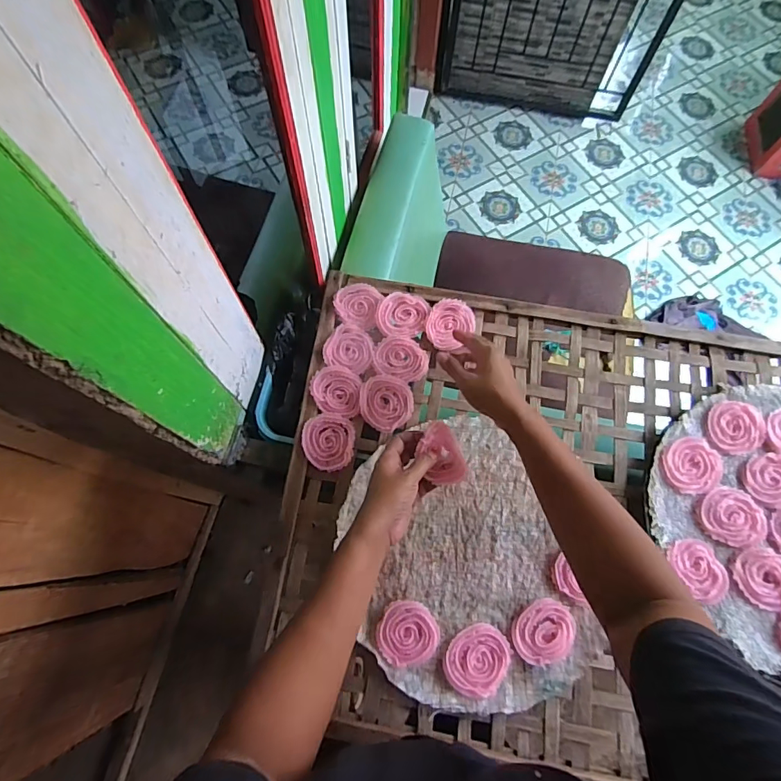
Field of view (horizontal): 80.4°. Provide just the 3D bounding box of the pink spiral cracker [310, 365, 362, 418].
[{"bbox_3d":[-0.078,0.000,0.665,0.070,0.010,0.071,7,72,1],"label":"pink spiral cracker"}]

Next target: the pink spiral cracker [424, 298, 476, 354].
[{"bbox_3d":[0.092,-0.100,0.707,0.071,0.010,0.084,9,72,2],"label":"pink spiral cracker"}]

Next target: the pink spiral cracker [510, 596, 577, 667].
[{"bbox_3d":[0.195,0.306,0.583,0.081,0.004,0.071,-28,75,-10],"label":"pink spiral cracker"}]

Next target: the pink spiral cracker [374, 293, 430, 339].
[{"bbox_3d":[0.019,-0.115,0.700,0.079,0.011,0.069,1,72,-1],"label":"pink spiral cracker"}]

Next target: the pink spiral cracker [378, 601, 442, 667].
[{"bbox_3d":[0.022,0.306,0.583,0.076,0.006,0.072,-2,72,-2],"label":"pink spiral cracker"}]

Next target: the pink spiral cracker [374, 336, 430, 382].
[{"bbox_3d":[0.016,-0.049,0.685,0.078,0.005,0.062,14,72,3],"label":"pink spiral cracker"}]

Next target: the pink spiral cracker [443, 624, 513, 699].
[{"bbox_3d":[0.108,0.334,0.574,0.072,0.006,0.083,31,74,8],"label":"pink spiral cracker"}]

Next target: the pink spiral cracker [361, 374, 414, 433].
[{"bbox_3d":[-0.005,0.018,0.667,0.074,0.012,0.080,-2,72,-2],"label":"pink spiral cracker"}]

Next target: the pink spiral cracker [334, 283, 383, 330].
[{"bbox_3d":[-0.050,-0.129,0.699,0.067,0.007,0.068,13,72,3],"label":"pink spiral cracker"}]

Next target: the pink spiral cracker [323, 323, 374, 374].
[{"bbox_3d":[-0.060,-0.064,0.693,0.072,0.006,0.069,17,72,4],"label":"pink spiral cracker"}]

